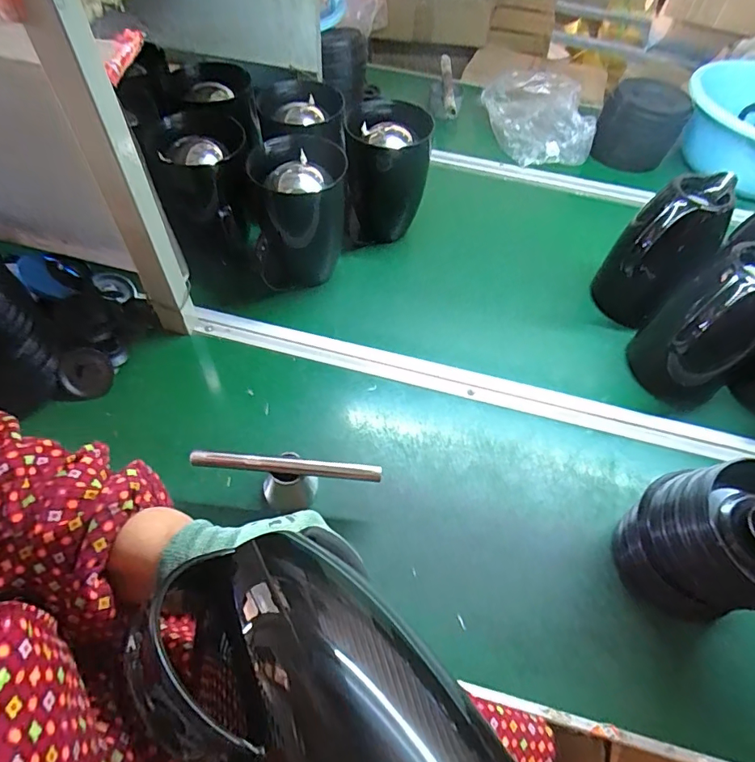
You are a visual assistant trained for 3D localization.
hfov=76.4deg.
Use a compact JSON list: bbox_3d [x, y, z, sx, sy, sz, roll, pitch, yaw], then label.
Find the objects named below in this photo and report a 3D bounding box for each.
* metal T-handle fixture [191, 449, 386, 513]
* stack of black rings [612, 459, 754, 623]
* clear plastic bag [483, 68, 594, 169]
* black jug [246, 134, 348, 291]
[{"bbox_3d":[-0.100,0.113,0.528,0.196,0.070,0.051,9,54,2],"label":"metal T-handle fixture"},{"bbox_3d":[0.328,0.158,0.467,0.119,0.168,0.129,4,55,-2],"label":"stack of black rings"},{"bbox_3d":[0.345,-0.571,1.025,0.198,0.071,0.279,-7,55,-10],"label":"clear plastic bag"},{"bbox_3d":[-0.111,-0.242,0.687,0.122,0.166,0.110,-3,55,-7],"label":"black jug"}]

